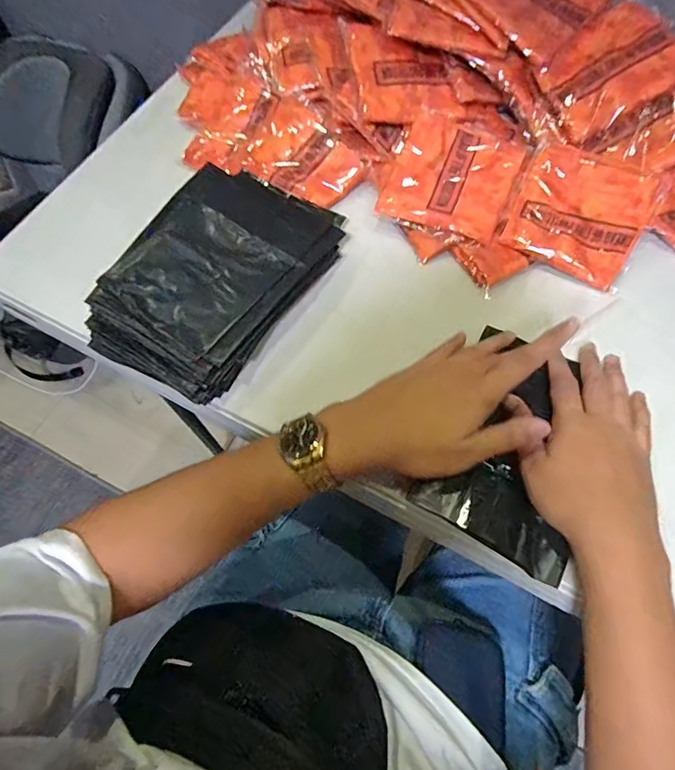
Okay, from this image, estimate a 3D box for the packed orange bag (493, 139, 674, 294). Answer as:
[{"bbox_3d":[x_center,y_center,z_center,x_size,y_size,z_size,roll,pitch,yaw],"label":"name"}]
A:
[{"bbox_3d":[0.244,-0.175,0.489,0.125,0.018,0.122,26,92,16],"label":"packed orange bag"}]

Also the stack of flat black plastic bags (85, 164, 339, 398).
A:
[{"bbox_3d":[-0.114,-0.107,0.472,0.162,0.049,0.233,25,69,15],"label":"stack of flat black plastic bags"}]

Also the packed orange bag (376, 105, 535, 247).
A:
[{"bbox_3d":[0.124,-0.220,0.514,0.126,0.012,0.132,24,82,7],"label":"packed orange bag"}]

